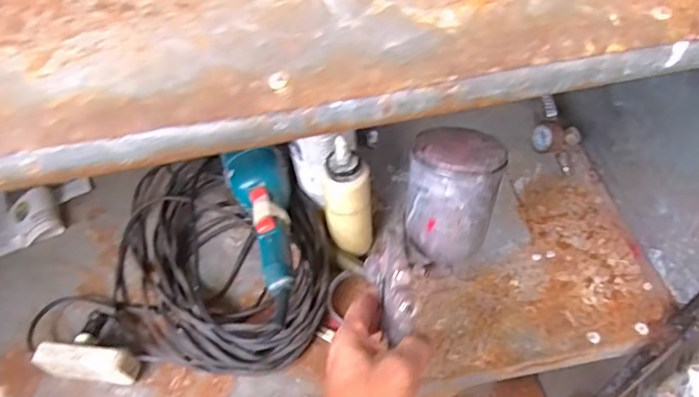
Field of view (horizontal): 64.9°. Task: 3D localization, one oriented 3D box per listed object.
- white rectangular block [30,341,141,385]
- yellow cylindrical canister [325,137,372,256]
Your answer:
[{"bbox_3d":[-0.291,0.186,0.615,0.105,0.065,0.028,4,55,5],"label":"white rectangular block"},{"bbox_3d":[-0.001,0.004,0.626,0.050,0.165,0.042,-3,55,0],"label":"yellow cylindrical canister"}]

